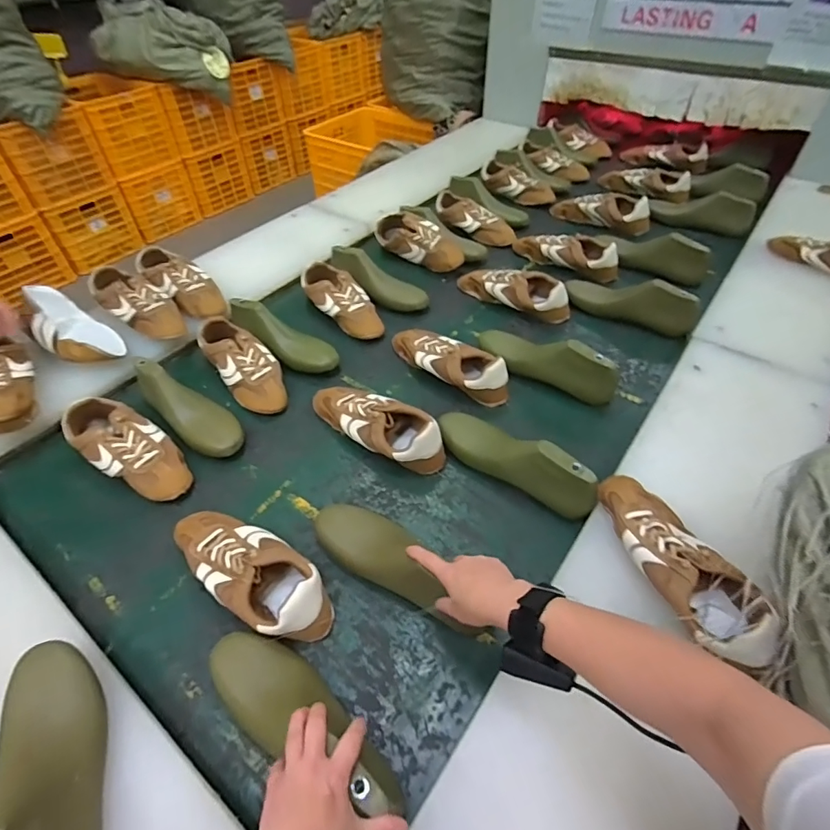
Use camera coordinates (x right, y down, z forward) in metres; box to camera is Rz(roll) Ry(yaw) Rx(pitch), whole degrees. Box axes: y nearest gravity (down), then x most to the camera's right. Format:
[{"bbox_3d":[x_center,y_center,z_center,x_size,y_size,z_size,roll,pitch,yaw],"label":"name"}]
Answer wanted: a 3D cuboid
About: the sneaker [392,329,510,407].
[{"bbox_3d":[0.065,-0.106,0.924,0.267,0.082,0.100,35,60,26],"label":"sneaker"}]

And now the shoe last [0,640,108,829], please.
[{"bbox_3d":[-0.345,0.334,0.436,0.075,0.091,0.271,-28,56,-19],"label":"shoe last"}]

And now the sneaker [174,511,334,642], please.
[{"bbox_3d":[-0.227,0.204,0.633,0.264,0.067,0.106,28,57,22],"label":"sneaker"}]

